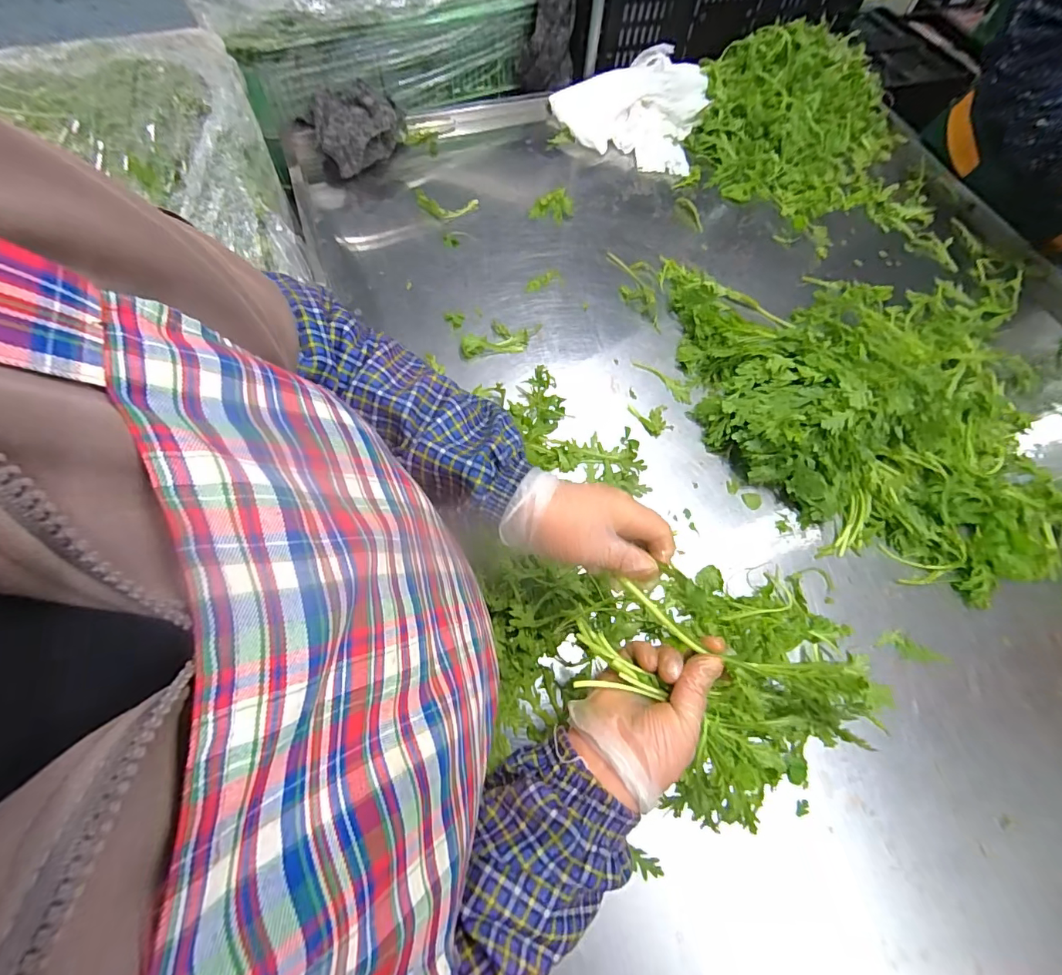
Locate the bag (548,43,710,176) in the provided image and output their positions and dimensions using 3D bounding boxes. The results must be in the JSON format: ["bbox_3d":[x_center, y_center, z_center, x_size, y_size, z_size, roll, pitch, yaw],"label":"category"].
[{"bbox_3d":[0.184,-0.695,0.834,0.254,0.070,0.264,20,67,6],"label":"bag"}]

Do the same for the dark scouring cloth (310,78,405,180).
[{"bbox_3d":[-0.275,-0.576,0.745,0.145,0.068,0.128,-13,68,-8],"label":"dark scouring cloth"}]

